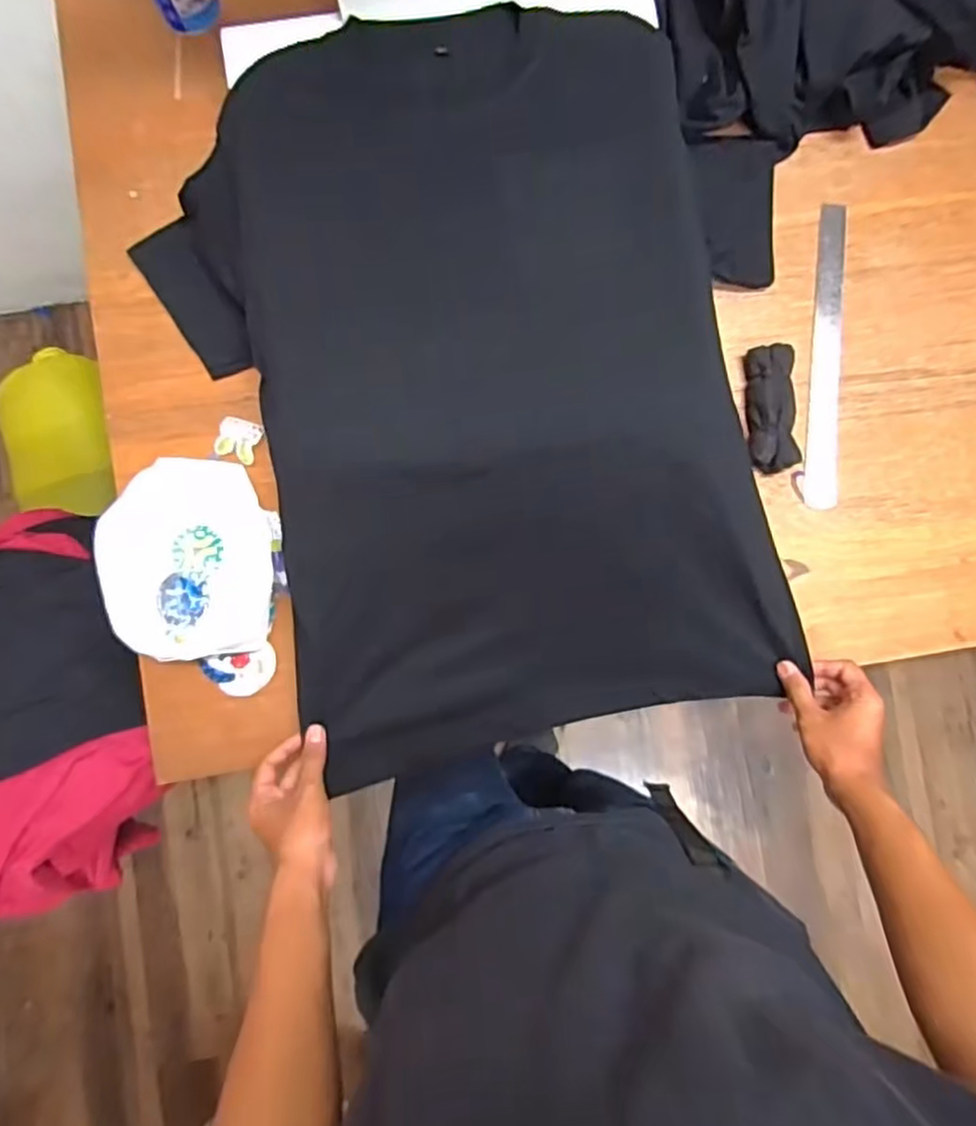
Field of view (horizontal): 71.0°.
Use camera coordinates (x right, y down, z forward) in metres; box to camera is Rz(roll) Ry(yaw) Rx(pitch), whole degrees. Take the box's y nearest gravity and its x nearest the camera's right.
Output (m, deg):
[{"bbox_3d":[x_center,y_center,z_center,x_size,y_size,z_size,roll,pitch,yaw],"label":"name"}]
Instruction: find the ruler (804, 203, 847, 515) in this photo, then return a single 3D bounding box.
[{"bbox_3d":[0.356,-0.218,0.721,0.035,0.005,0.321,4,87,-1],"label":"ruler"}]

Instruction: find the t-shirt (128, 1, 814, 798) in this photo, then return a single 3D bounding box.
[{"bbox_3d":[0.025,-0.164,0.689,0.606,0.120,0.669,-16,96,2],"label":"t-shirt"}]

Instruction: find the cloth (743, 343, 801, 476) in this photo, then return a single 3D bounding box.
[{"bbox_3d":[0.292,-0.158,0.699,0.050,0.031,0.124,-1,87,-2],"label":"cloth"}]

